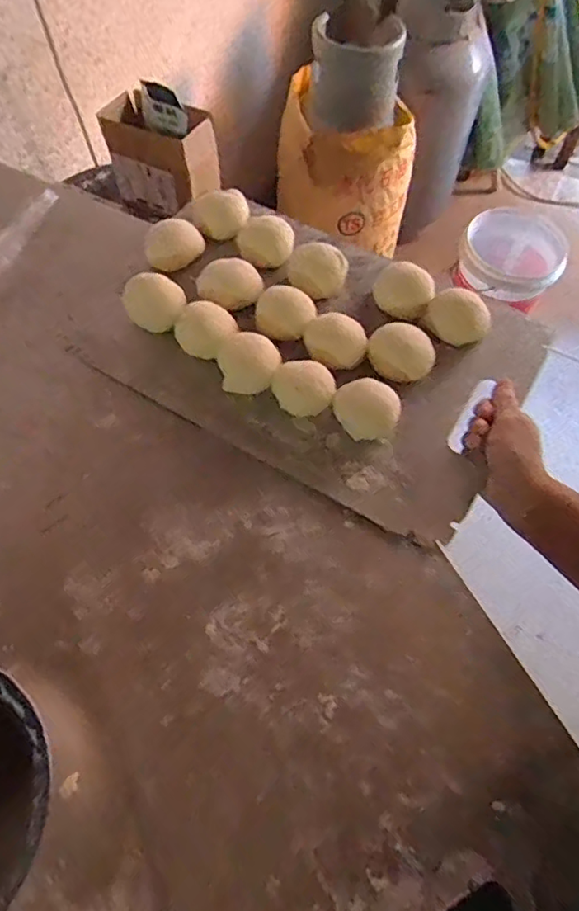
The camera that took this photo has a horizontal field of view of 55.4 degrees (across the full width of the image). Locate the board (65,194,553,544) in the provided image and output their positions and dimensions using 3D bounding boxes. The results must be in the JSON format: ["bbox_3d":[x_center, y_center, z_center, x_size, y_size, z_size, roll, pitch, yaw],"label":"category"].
[{"bbox_3d":[0.012,-0.122,0.562,0.430,0.044,0.271,30,66,14],"label":"board"}]

